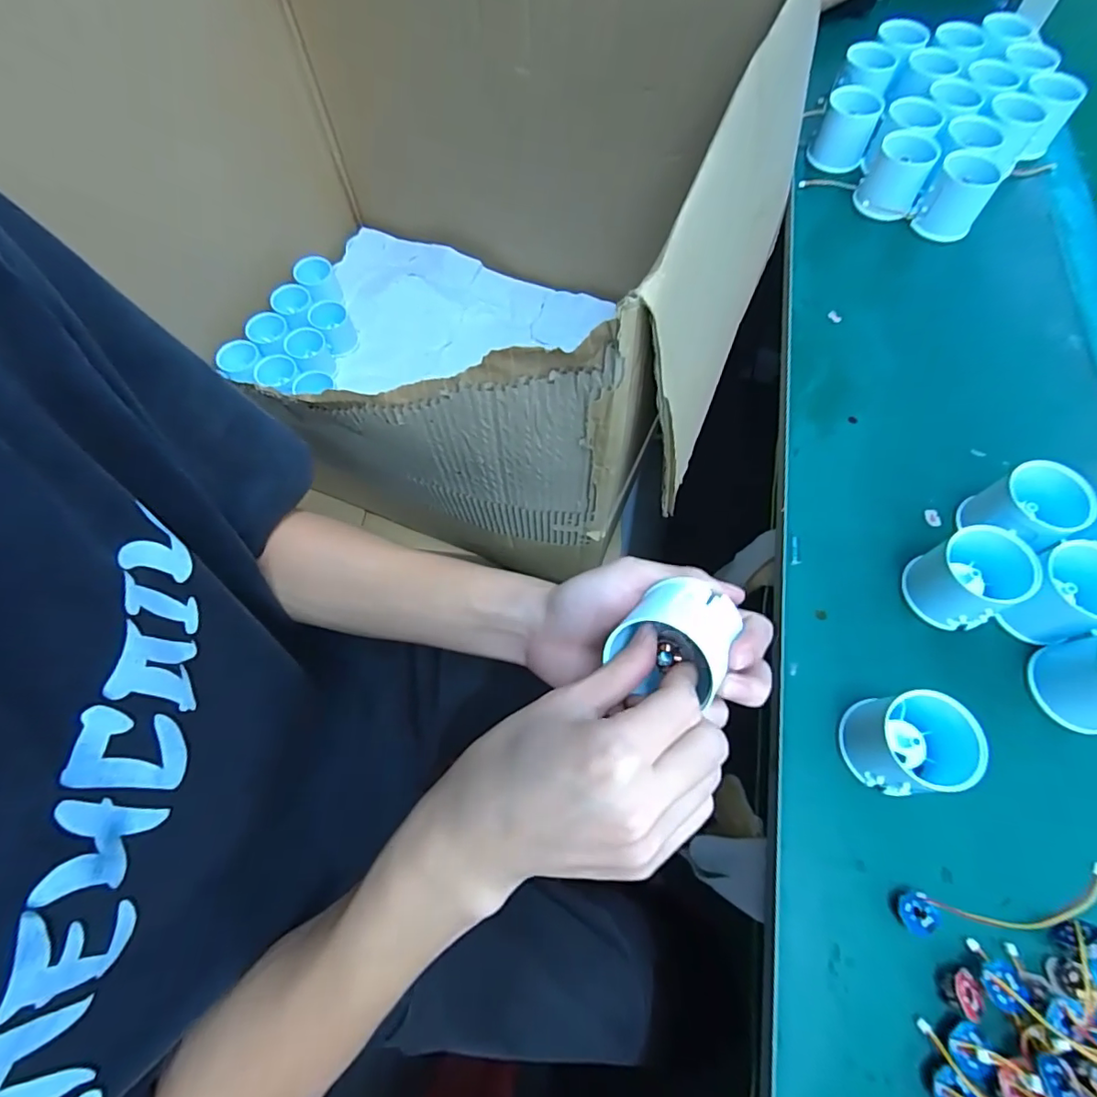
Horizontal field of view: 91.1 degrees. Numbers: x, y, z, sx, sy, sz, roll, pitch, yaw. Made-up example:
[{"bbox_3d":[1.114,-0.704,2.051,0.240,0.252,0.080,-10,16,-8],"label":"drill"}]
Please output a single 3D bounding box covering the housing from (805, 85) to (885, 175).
[{"bbox_3d":[0.304,-0.427,0.555,0.054,0.063,0.052,22,69,12],"label":"housing"}]

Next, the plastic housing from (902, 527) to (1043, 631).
[{"bbox_3d":[0.274,0.021,0.353,0.049,0.059,0.052,-1,66,2],"label":"plastic housing"}]

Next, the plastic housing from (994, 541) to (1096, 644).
[{"bbox_3d":[0.331,0.031,0.350,0.062,0.054,0.058,20,69,11],"label":"plastic housing"}]

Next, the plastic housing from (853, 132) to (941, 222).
[{"bbox_3d":[0.337,-0.361,0.524,0.052,0.055,0.058,26,70,13],"label":"plastic housing"}]

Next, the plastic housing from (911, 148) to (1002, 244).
[{"bbox_3d":[0.382,-0.328,0.507,0.052,0.053,0.053,33,71,15],"label":"plastic housing"}]

